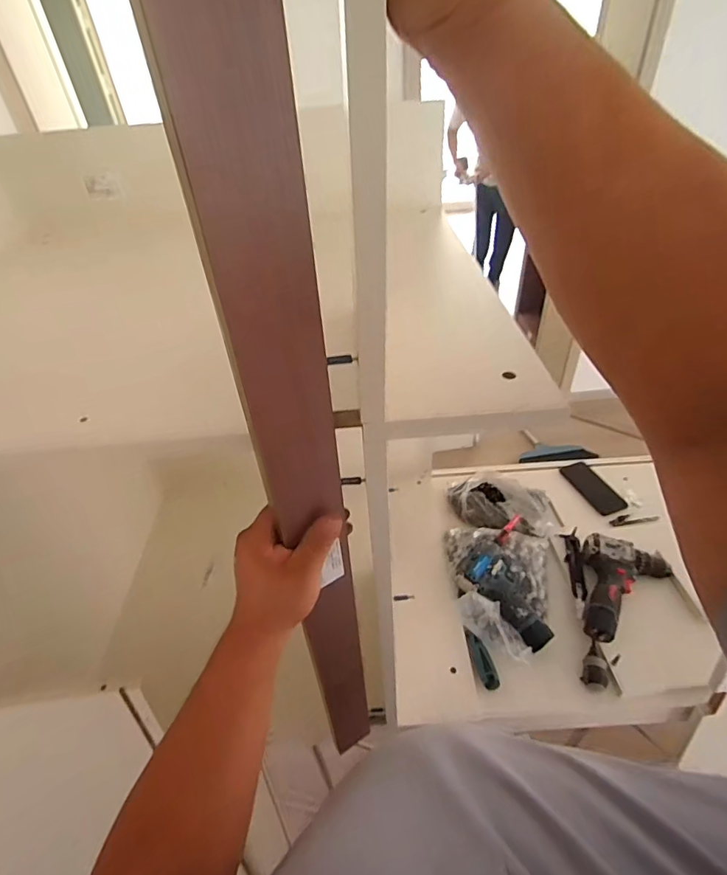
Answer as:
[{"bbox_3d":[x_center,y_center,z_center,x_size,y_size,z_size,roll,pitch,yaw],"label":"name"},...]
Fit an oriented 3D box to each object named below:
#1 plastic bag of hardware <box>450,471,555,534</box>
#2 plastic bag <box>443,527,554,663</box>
[{"bbox_3d":[0.308,0.143,1.065,0.229,0.069,0.153,13,44,19],"label":"plastic bag of hardware"},{"bbox_3d":[0.272,0.282,0.905,0.206,0.091,0.272,1,41,6],"label":"plastic bag"}]

